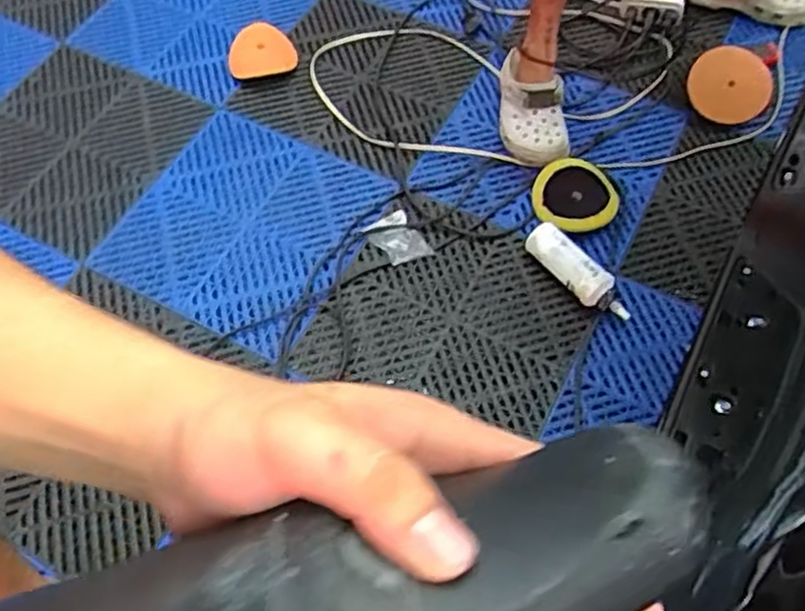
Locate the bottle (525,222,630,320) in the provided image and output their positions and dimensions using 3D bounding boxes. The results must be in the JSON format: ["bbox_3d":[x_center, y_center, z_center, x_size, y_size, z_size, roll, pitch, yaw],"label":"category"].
[{"bbox_3d":[0.274,-0.065,1.158,0.067,0.059,0.177,-39,66,-19],"label":"bottle"}]

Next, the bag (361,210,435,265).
[{"bbox_3d":[-0.009,-0.113,1.222,0.077,0.009,0.099,-33,64,-16],"label":"bag"}]

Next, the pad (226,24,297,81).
[{"bbox_3d":[-0.280,-0.500,1.433,0.130,0.040,0.119,-10,60,-5],"label":"pad"}]

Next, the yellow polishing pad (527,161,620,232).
[{"bbox_3d":[0.293,-0.190,1.242,0.143,0.028,0.142,-12,60,-6],"label":"yellow polishing pad"}]

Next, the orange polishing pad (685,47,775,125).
[{"bbox_3d":[0.605,-0.407,1.334,0.144,0.021,0.142,-38,84,-1],"label":"orange polishing pad"}]

